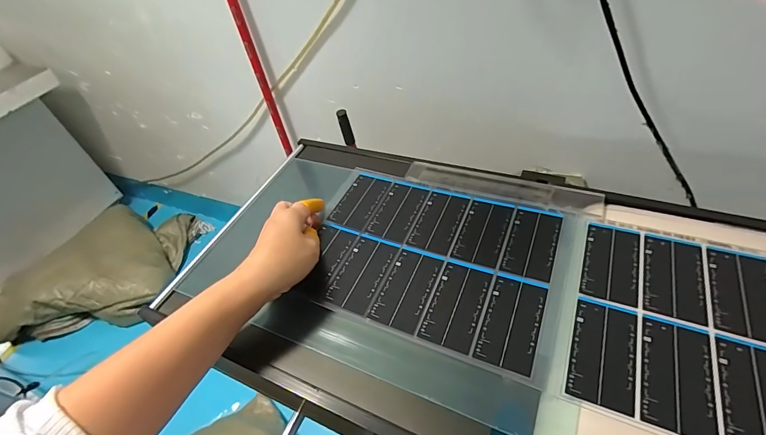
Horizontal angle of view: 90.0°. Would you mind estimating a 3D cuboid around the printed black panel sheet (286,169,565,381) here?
[{"bbox_3d":[0.046,0.036,0.415,0.252,0.008,0.190,14,51,22],"label":"printed black panel sheet"}]

